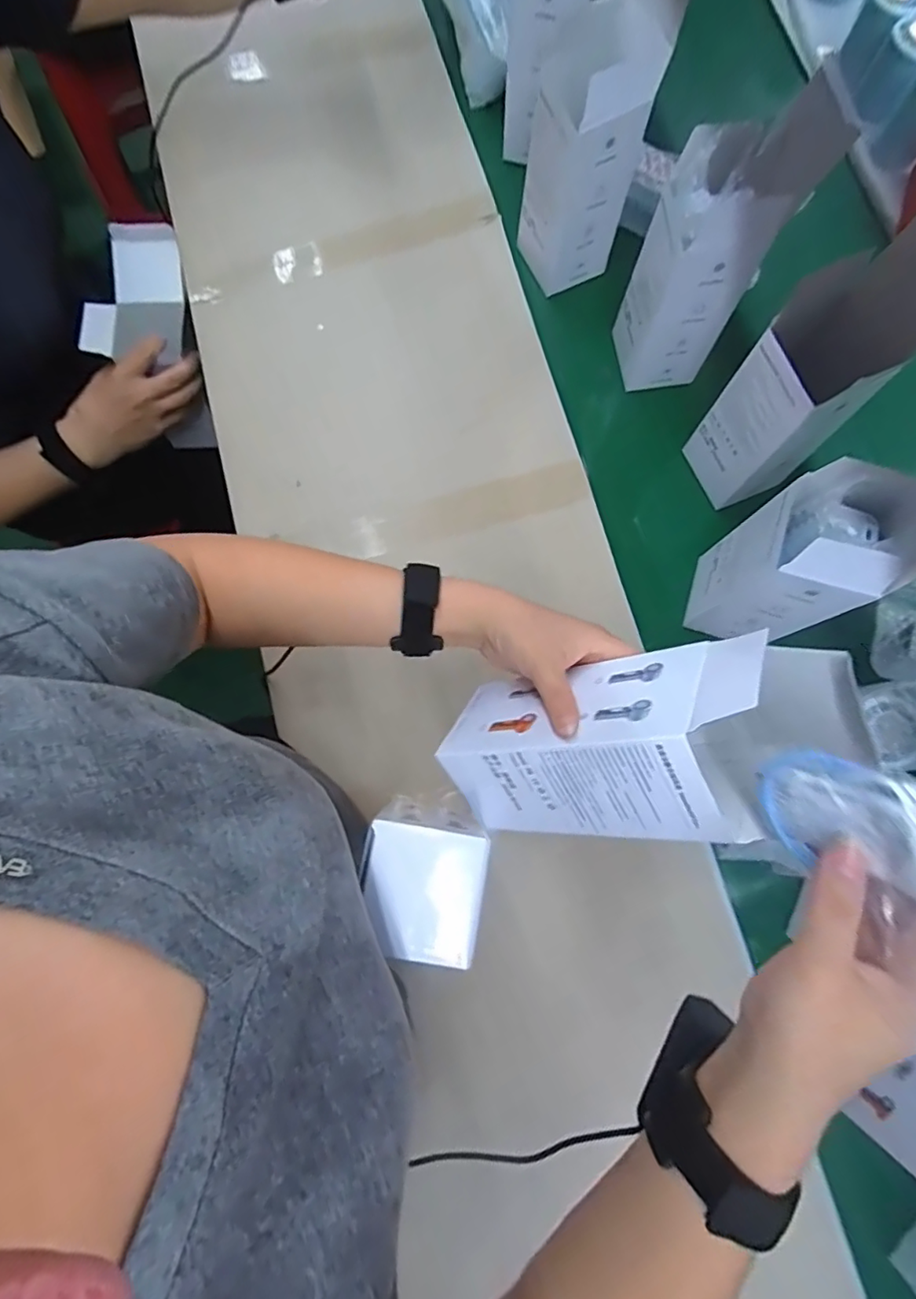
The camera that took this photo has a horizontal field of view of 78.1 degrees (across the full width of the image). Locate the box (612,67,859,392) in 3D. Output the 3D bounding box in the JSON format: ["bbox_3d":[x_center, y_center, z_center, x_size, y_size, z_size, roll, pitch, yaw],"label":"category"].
[{"bbox_3d":[0.200,-0.324,0.472,0.093,0.220,0.062,-3,78,0],"label":"box"}]

